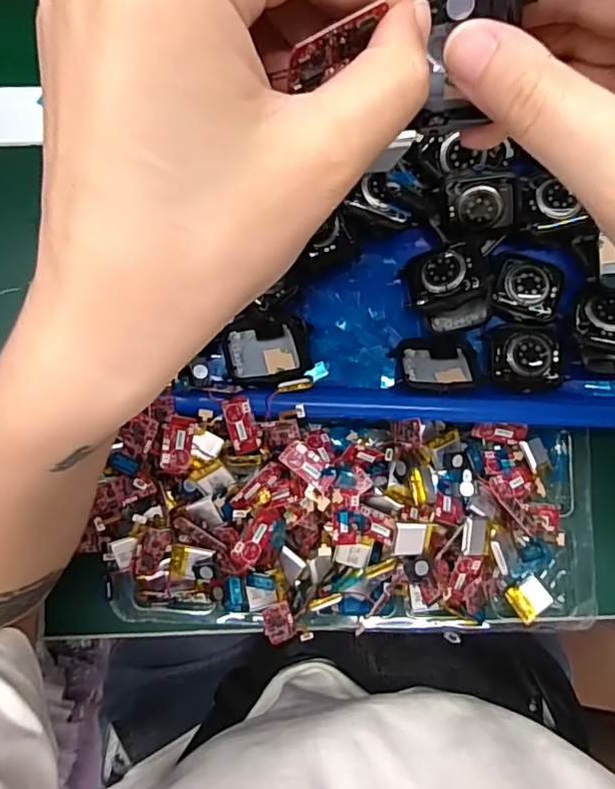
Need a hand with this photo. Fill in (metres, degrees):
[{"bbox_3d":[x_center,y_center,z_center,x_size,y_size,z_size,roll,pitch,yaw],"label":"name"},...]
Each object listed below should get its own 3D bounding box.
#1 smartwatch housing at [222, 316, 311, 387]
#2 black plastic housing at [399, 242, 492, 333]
[{"bbox_3d":[-0.021,-0.023,0.305,0.045,0.014,0.037,-7,80,-3],"label":"smartwatch housing"},{"bbox_3d":[0.078,-0.059,0.313,0.044,0.019,0.046,-13,95,21],"label":"black plastic housing"}]

